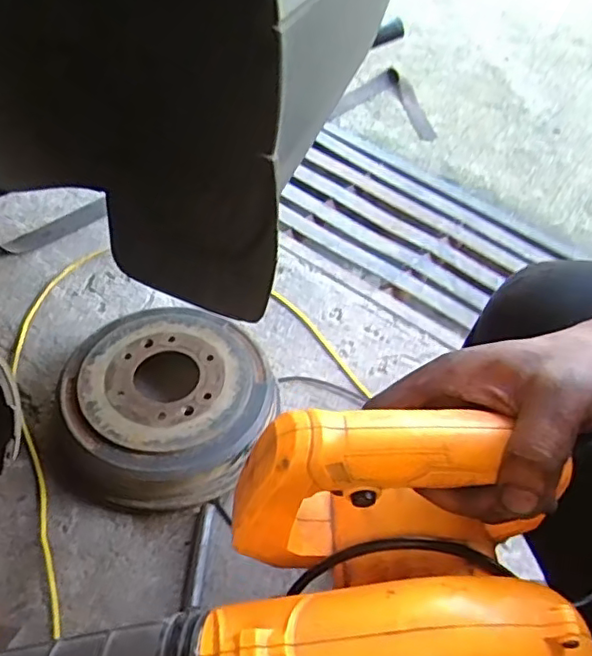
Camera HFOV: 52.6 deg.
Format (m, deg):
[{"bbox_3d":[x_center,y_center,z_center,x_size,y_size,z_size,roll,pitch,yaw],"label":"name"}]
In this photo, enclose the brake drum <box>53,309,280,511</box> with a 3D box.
[{"bbox_3d":[-0.193,0.108,0.886,0.298,0.091,0.293,4,45,-4],"label":"brake drum"}]

